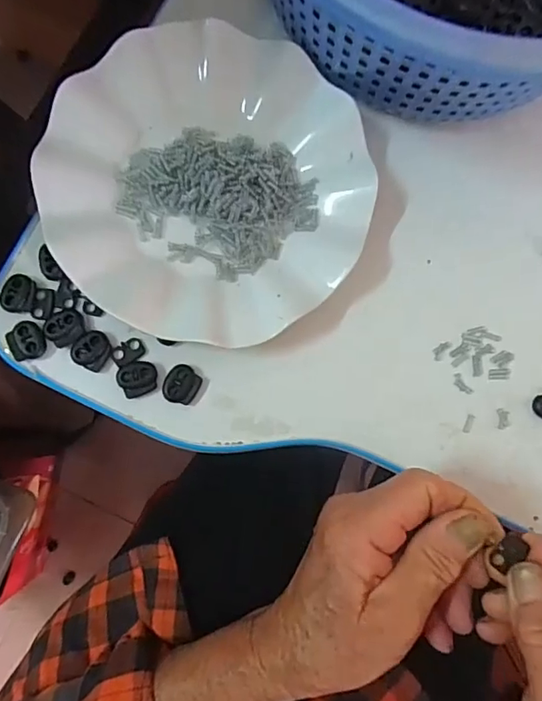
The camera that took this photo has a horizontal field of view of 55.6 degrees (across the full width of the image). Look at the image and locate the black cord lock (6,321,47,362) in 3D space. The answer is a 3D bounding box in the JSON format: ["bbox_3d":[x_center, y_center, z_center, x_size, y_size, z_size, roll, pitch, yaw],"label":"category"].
[{"bbox_3d":[-0.134,-0.006,0.283,0.019,0.005,0.021,-20,84,-8],"label":"black cord lock"}]

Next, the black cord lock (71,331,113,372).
[{"bbox_3d":[-0.099,0.000,0.284,0.019,0.005,0.021,29,80,-1],"label":"black cord lock"}]

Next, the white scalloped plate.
[{"bbox_3d":[-0.036,-0.094,0.293,0.177,0.025,0.176,1,82,-6],"label":"white scalloped plate"}]

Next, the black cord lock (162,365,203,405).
[{"bbox_3d":[-0.050,0.019,0.286,0.019,0.004,0.021,29,80,-1],"label":"black cord lock"}]

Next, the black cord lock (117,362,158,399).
[{"bbox_3d":[-0.073,0.015,0.284,0.021,0.004,0.018,-19,84,-8],"label":"black cord lock"}]

